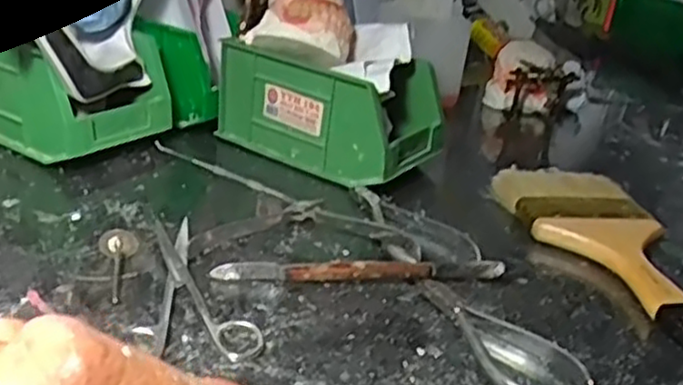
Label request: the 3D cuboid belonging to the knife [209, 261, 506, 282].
[{"bbox_3d":[0.012,0.047,0.431,0.170,0.017,0.013,2,26,-11],"label":"knife"}]

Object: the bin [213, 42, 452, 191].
[{"bbox_3d":[-0.007,-0.073,0.602,0.163,0.082,0.094,23,29,29],"label":"bin"}]

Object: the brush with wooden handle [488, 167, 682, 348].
[{"bbox_3d":[0.193,0.037,0.497,0.095,0.022,0.223,0,26,-16],"label":"brush with wooden handle"}]

